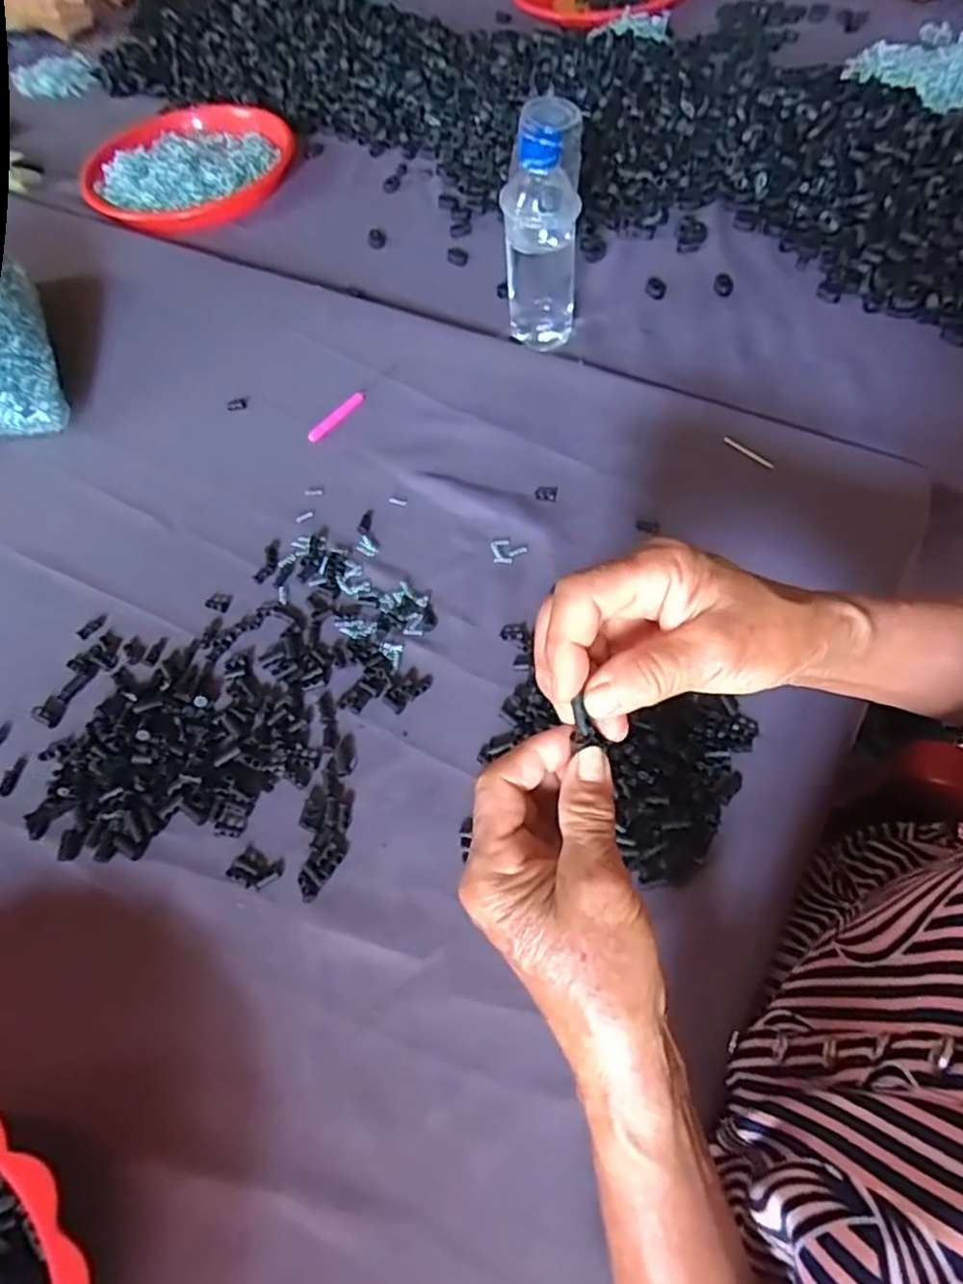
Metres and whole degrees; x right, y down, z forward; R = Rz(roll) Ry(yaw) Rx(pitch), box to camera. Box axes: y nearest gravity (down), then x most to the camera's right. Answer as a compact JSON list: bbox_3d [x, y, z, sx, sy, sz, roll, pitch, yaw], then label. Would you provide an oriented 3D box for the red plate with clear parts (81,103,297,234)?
[{"bbox_3d":[-0.353,-0.578,0.807,0.243,0.034,0.260,-2,60,3],"label":"red plate with clear parts"}]

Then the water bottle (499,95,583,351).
[{"bbox_3d":[0.052,-0.351,0.570,0.064,0.179,0.072,-1,60,4],"label":"water bottle"}]

